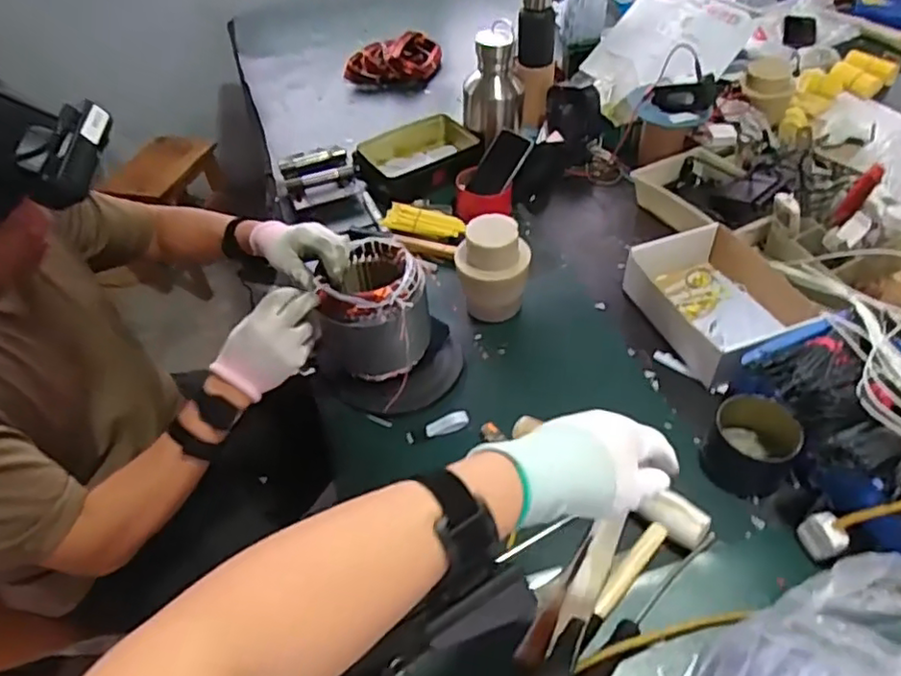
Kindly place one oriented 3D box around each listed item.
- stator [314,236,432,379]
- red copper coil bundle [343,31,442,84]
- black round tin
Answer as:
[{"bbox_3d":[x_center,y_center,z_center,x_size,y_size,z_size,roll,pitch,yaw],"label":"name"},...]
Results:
[{"bbox_3d":[-0.114,-0.035,0.913,0.158,0.159,0.140,-12,47,-6],"label":"stator"},{"bbox_3d":[-0.147,-0.714,1.628,0.248,0.078,0.092,-6,46,-1],"label":"red copper coil bundle"},{"bbox_3d":[0.383,0.135,0.810,0.101,0.085,0.120,27,54,27],"label":"black round tin"}]

